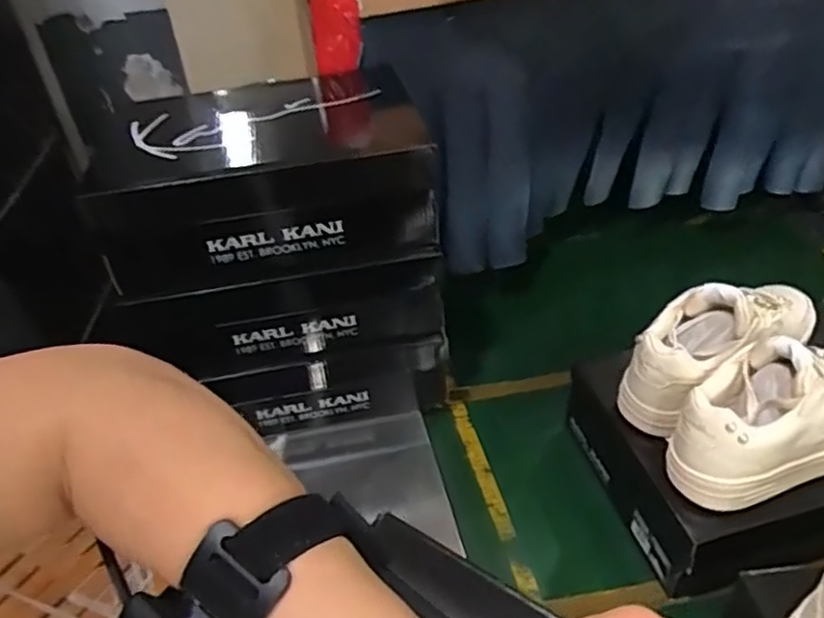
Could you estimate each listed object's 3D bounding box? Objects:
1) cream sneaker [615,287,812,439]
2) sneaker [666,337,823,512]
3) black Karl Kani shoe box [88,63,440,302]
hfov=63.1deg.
[{"bbox_3d":[0.316,0.024,0.670,0.240,0.111,0.093,-29,44,-27],"label":"cream sneaker"},{"bbox_3d":[0.346,0.083,0.593,0.240,0.110,0.091,-15,39,-12],"label":"sneaker"},{"bbox_3d":[-0.135,-0.151,0.711,0.325,0.114,0.239,-10,38,-6],"label":"black Karl Kani shoe box"}]

